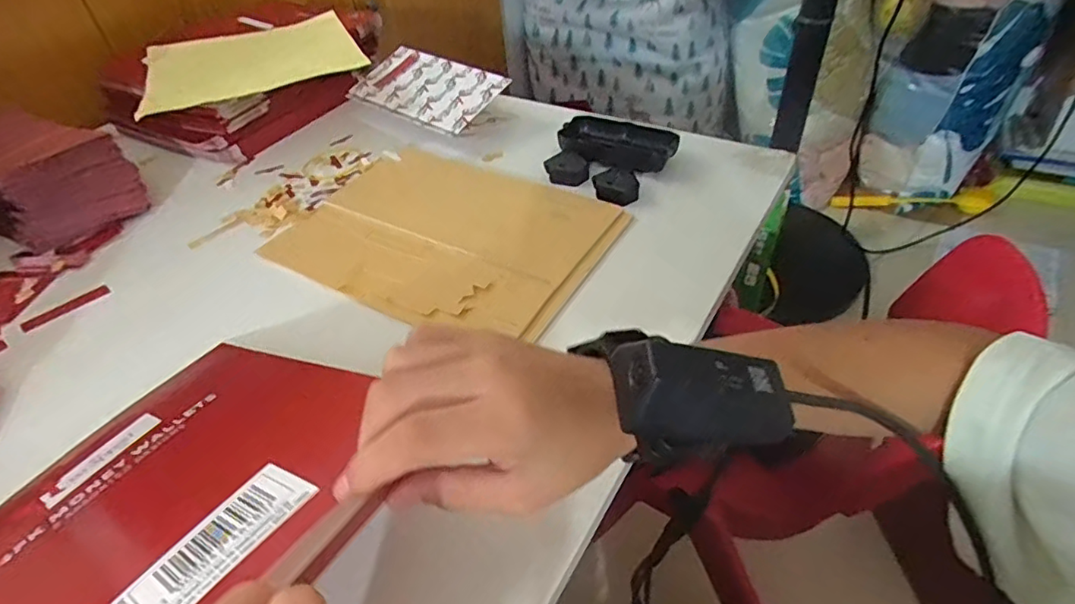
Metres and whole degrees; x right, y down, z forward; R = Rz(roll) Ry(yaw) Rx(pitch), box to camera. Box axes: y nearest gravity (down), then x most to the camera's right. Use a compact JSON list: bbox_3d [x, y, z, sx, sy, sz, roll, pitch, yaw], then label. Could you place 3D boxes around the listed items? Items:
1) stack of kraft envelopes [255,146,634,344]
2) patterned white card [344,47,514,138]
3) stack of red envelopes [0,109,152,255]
[{"bbox_3d":[-0.078,-0.060,0.480,0.257,0.019,0.192,20,48,25],"label":"stack of kraft envelopes"},{"bbox_3d":[-0.122,-0.232,0.611,0.176,0.006,0.090,27,67,28],"label":"patterned white card"},{"bbox_3d":[-0.456,-0.113,0.508,0.153,0.068,0.115,16,47,21],"label":"stack of red envelopes"}]

